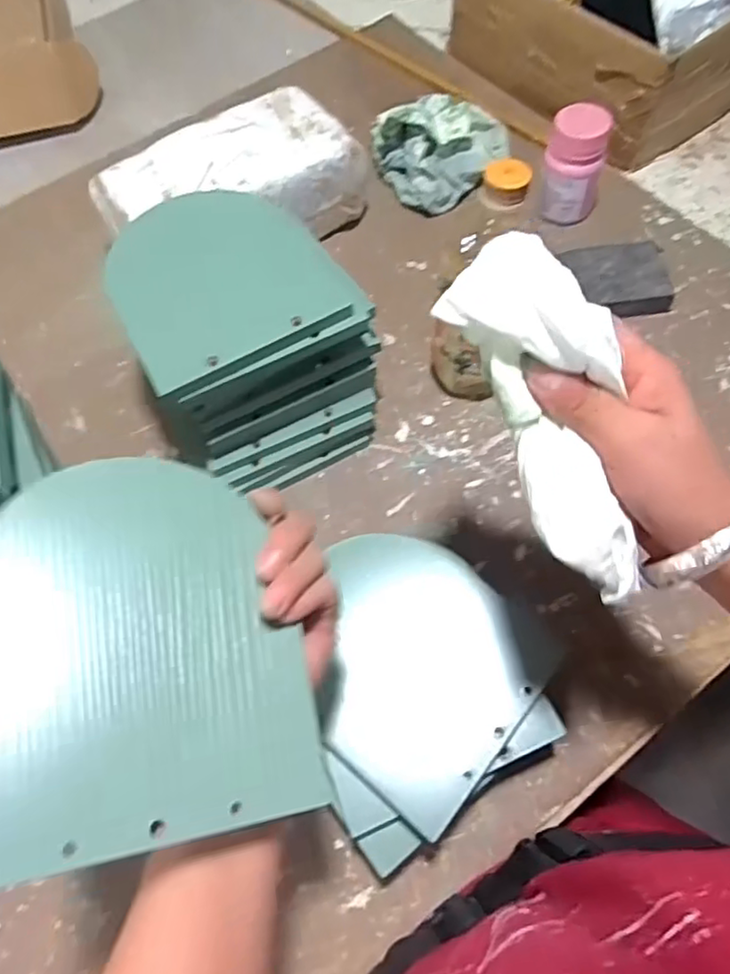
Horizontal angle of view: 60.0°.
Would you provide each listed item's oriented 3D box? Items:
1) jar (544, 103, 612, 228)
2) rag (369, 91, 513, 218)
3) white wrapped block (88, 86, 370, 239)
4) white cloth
[{"bbox_3d":[0.204,-0.310,0.616,0.058,0.102,0.050,16,67,11],"label":"jar"},{"bbox_3d":[0.089,-0.351,0.664,0.144,0.075,0.102,-12,64,-2],"label":"rag"},{"bbox_3d":[-0.126,-0.284,0.625,0.227,0.104,0.122,-39,68,-14],"label":"white wrapped block"},{"bbox_3d":[0.083,-0.030,0.276,0.056,0.027,0.164,-17,87,-5],"label":"white cloth"}]

